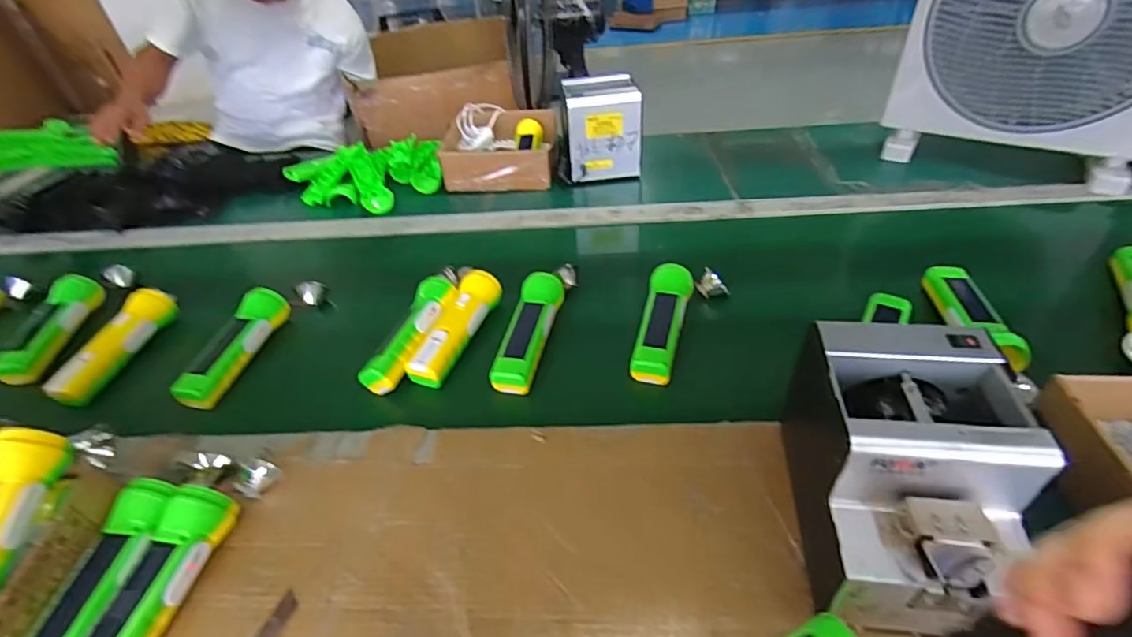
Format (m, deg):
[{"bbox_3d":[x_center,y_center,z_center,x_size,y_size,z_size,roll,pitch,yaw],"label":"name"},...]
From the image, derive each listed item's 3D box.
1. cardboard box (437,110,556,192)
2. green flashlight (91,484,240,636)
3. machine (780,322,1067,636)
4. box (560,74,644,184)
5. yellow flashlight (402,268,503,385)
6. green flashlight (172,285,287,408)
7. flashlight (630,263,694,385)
[{"bbox_3d":[-0.121,-0.319,0.996,0.194,0.066,0.208,-1,42,5],"label":"cardboard box"},{"bbox_3d":[-0.332,0.220,0.425,0.043,0.050,0.163,4,43,11],"label":"green flashlight"},{"bbox_3d":[0.253,0.117,0.401,0.120,0.149,0.173,2,43,9],"label":"machine"},{"bbox_3d":[0.055,-0.331,0.937,0.135,0.141,0.116,-10,42,-5],"label":"box"},{"bbox_3d":[-0.135,0.008,0.654,0.046,0.040,0.173,13,45,19],"label":"yellow flashlight"},{"bbox_3d":[-0.408,0.034,0.648,0.045,0.047,0.166,8,44,14],"label":"green flashlight"},{"bbox_3d":[0.116,0.002,0.630,0.048,0.037,0.168,8,44,15],"label":"flashlight"}]

